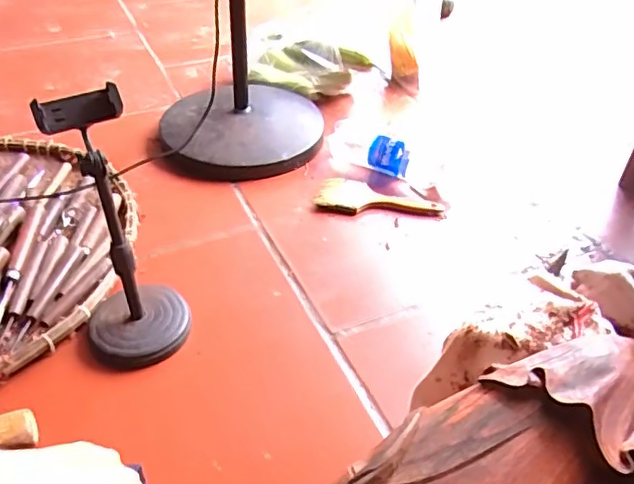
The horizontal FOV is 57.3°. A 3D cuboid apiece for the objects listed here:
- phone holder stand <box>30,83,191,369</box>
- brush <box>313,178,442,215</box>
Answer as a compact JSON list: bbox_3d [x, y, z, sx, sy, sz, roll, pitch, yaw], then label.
[{"bbox_3d":[-0.194,-0.006,0.572,0.106,0.264,0.111,-12,42,-15],"label":"phone holder stand"},{"bbox_3d":[0.088,-0.052,0.835,0.176,0.016,0.068,12,41,13],"label":"brush"}]

